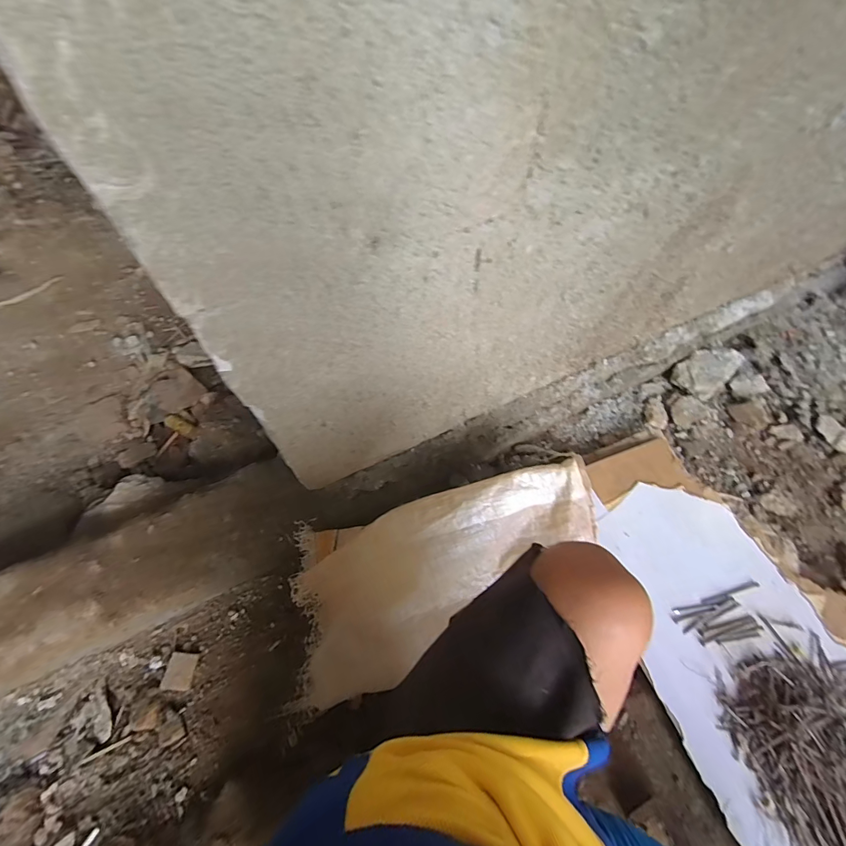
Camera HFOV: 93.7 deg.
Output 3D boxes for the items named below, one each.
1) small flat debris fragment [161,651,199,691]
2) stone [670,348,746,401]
[{"bbox_3d":[-0.408,0.416,0.666,0.047,0.004,0.054,2,59,2],"label":"small flat debris fragment"},{"bbox_3d":[0.633,-0.119,0.882,0.158,0.039,0.095,-34,64,-18],"label":"stone"}]

